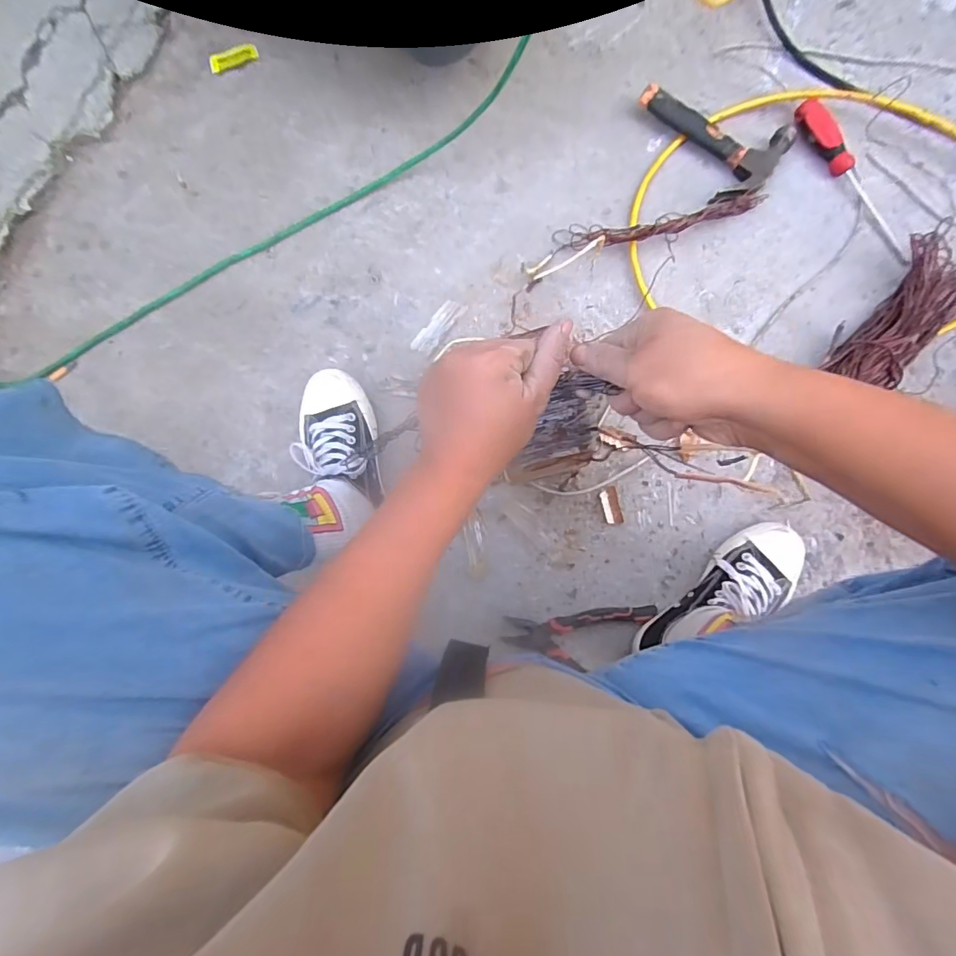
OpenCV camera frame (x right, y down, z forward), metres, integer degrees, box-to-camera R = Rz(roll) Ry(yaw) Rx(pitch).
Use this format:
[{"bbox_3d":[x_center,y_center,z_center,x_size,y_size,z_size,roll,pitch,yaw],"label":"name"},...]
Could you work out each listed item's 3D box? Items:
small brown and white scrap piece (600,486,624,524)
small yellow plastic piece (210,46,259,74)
[{"bbox_3d":[0.174,0.036,0.631,0.024,0.008,0.048,-13,86,0],"label":"small brown and white scrap piece"},{"bbox_3d":[-0.339,-0.585,0.672,0.071,0.015,0.017,-16,87,2],"label":"small yellow plastic piece"}]

